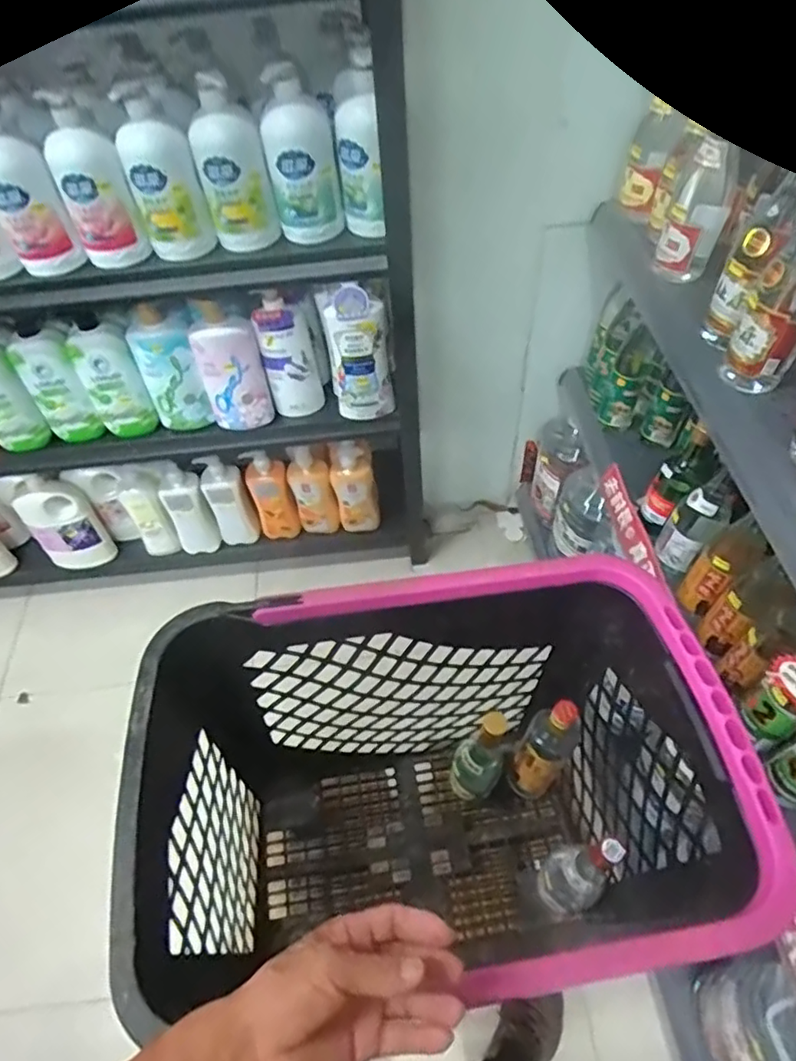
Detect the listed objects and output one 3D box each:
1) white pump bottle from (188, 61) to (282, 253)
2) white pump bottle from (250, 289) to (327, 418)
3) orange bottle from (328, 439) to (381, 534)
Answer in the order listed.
[{"bbox_3d":[-0.225,-0.495,0.836,0.090,0.202,0.072,-14,54,-7],"label":"white pump bottle"},{"bbox_3d":[-0.193,-0.312,1.112,0.096,0.264,0.061,-10,53,-4],"label":"white pump bottle"},{"bbox_3d":[-0.096,-0.091,1.383,0.093,0.220,0.086,-10,53,-4],"label":"orange bottle"}]

